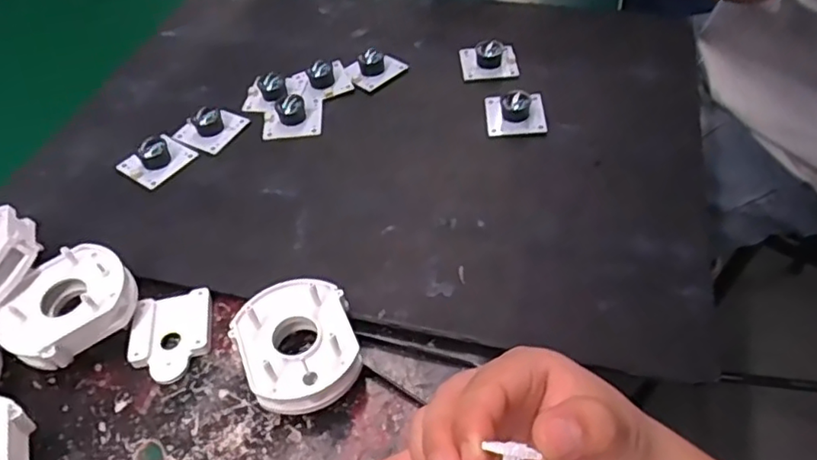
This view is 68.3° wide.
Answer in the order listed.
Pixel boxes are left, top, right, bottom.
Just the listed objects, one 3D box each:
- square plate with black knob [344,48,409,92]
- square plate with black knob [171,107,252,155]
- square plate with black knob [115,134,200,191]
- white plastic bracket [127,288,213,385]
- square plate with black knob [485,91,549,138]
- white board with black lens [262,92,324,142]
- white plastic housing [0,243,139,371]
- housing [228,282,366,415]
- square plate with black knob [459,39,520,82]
[{"bbox_3d":[-0.028,-0.137,0.496,0.044,0.018,0.036,-36,56,-23],"label":"square plate with black knob"},{"bbox_3d":[-0.152,-0.082,0.459,0.042,0.017,0.042,23,56,22],"label":"square plate with black knob"},{"bbox_3d":[-0.186,-0.056,0.438,0.044,0.017,0.044,26,56,23],"label":"square plate with black knob"},{"bbox_3d":[-0.137,0.061,0.347,0.044,0.008,0.054,-9,50,-3],"label":"white plastic bracket"},{"bbox_3d":[0.080,-0.091,0.447,0.043,0.020,0.042,-1,50,3],"label":"square plate with black knob"},{"bbox_3d":[-0.090,-0.095,0.463,0.044,0.018,0.050,-6,50,0],"label":"white board with black lens"},{"bbox_3d":[-0.192,0.045,0.344,0.055,0.030,0.069,32,59,27],"label":"white plastic housing"},{"bbox_3d":[-0.058,0.061,0.322,0.060,0.028,0.067,-24,53,-15],"label":"housing"},{"bbox_3d":[0.066,-0.142,0.493,0.045,0.018,0.037,-4,50,1],"label":"square plate with black knob"}]

